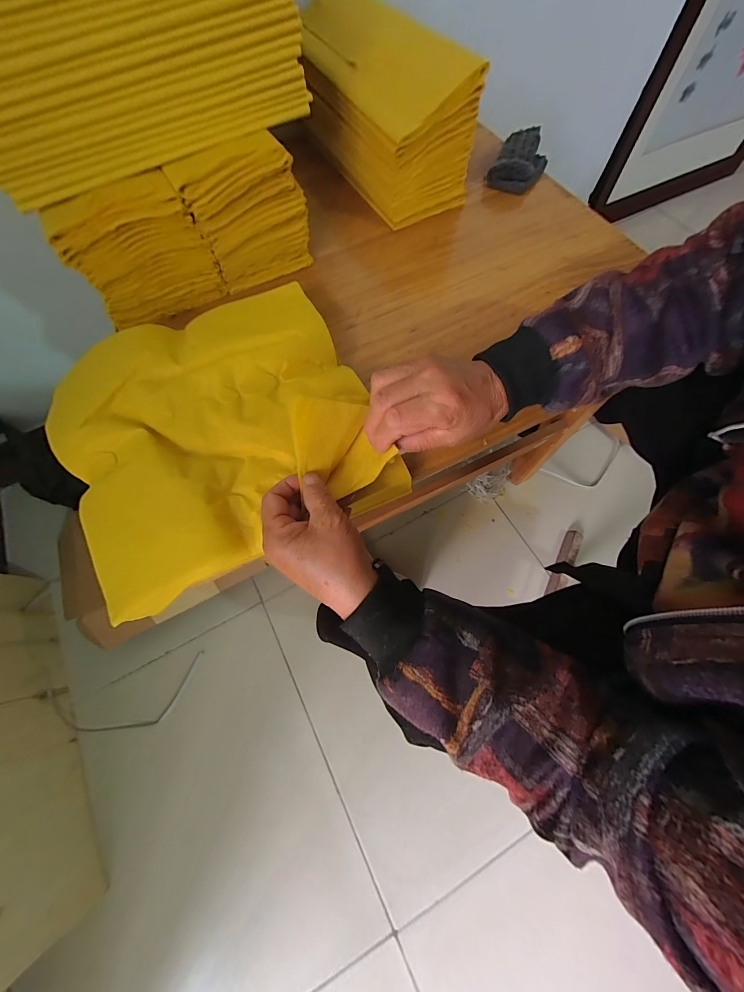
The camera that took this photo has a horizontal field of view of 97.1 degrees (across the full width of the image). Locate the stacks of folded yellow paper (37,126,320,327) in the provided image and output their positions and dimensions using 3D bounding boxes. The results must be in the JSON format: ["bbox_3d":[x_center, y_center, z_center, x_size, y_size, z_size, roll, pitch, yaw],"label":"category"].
[{"bbox_3d":[-0.206,-0.305,0.382,0.255,0.122,0.056,-25,70,-9],"label":"stacks of folded yellow paper"}]

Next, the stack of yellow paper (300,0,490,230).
[{"bbox_3d":[0.009,-0.545,0.464,0.132,0.140,0.304,-31,71,-11],"label":"stack of yellow paper"}]

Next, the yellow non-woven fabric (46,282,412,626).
[{"bbox_3d":[-0.156,-0.074,0.315,0.291,0.071,0.275,-25,70,-9],"label":"yellow non-woven fabric"}]

